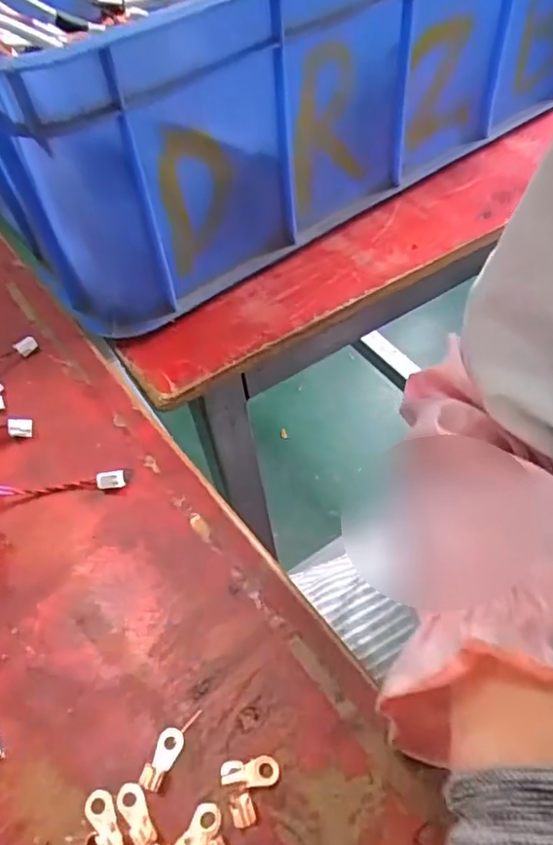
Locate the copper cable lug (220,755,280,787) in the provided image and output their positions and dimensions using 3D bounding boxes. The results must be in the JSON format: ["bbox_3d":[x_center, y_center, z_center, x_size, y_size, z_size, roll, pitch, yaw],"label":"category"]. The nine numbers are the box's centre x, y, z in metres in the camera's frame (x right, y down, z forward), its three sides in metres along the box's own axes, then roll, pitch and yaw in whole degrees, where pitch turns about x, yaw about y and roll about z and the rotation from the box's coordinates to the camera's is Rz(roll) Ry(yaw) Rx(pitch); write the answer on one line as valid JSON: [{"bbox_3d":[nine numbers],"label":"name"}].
[{"bbox_3d":[-0.012,0.153,0.269,0.025,0.006,0.012,-1,51,3],"label":"copper cable lug"}]

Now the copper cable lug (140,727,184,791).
[{"bbox_3d":[-0.051,0.151,0.275,0.012,0.004,0.026,15,54,15],"label":"copper cable lug"}]

